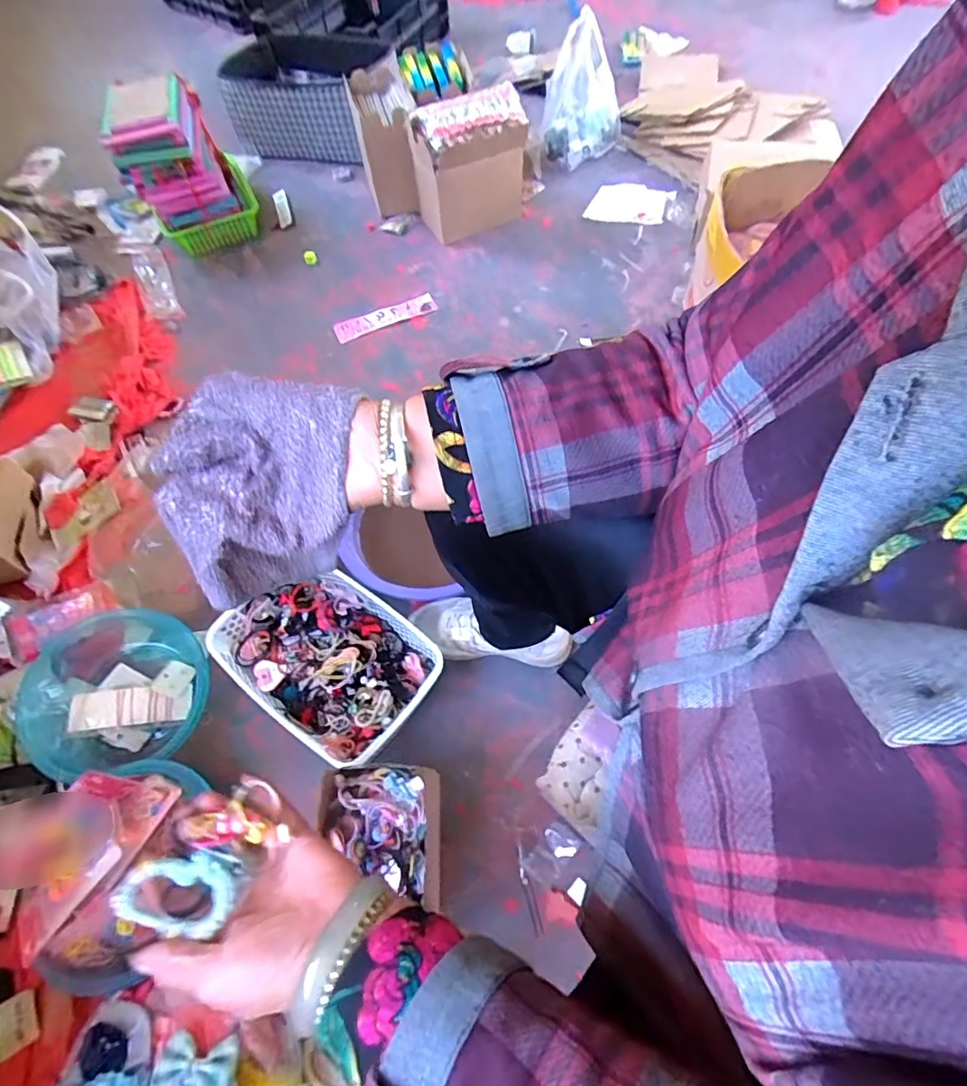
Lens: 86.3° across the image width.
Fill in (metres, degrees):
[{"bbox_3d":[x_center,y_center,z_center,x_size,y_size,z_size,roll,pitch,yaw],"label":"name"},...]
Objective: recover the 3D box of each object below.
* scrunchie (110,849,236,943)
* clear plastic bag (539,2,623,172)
[{"bbox_3d":[-0.179,0.206,0.303,0.066,0.018,0.038,-6,61,-1],"label":"scrunchie"},{"bbox_3d":[0.259,-1.162,1.347,0.204,0.245,0.187,6,61,6],"label":"clear plastic bag"}]

